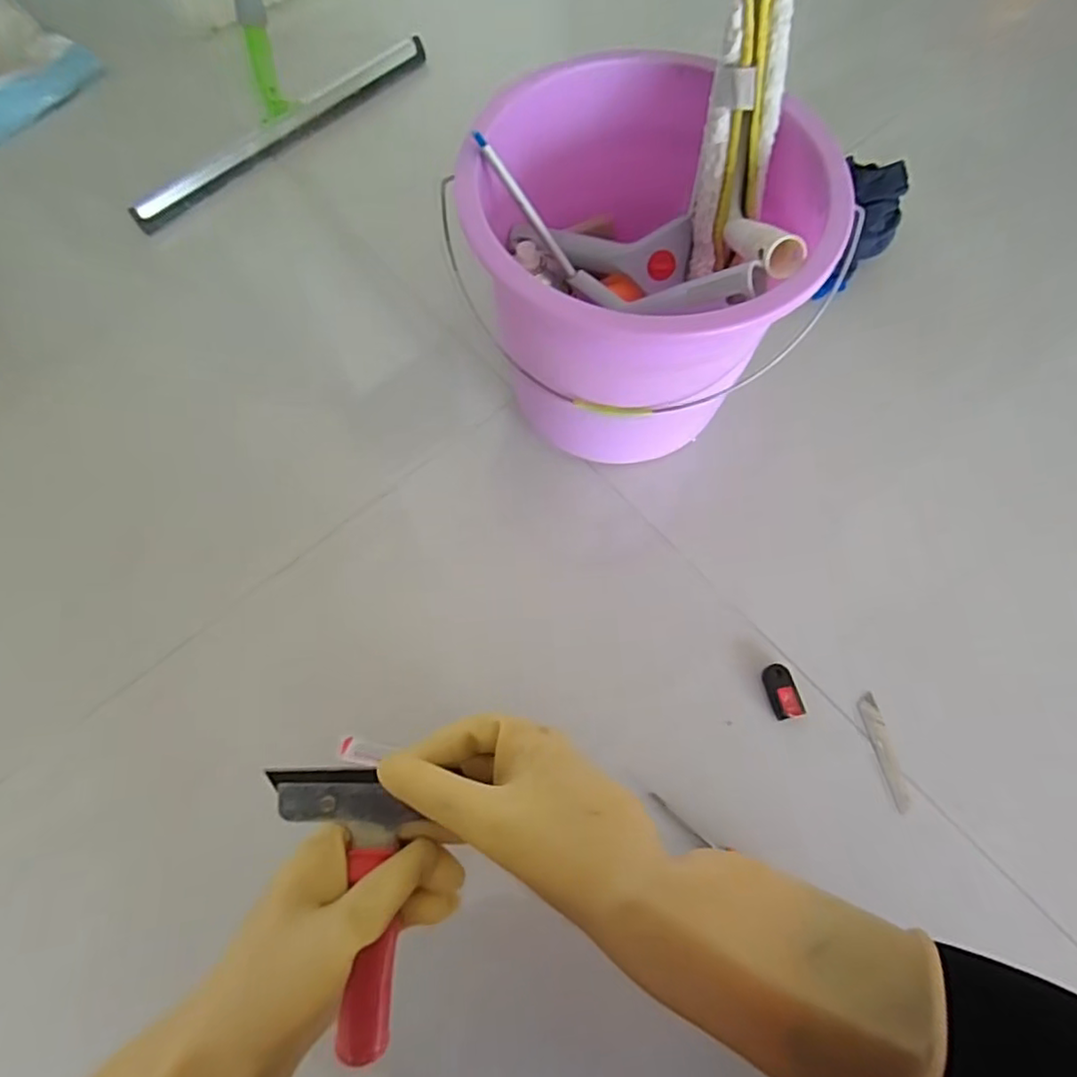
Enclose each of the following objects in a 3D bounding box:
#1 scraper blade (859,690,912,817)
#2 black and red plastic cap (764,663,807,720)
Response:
[{"bbox_3d":[0.330,0.202,0.591,0.019,0.006,0.103,-14,71,4],"label":"scraper blade"},{"bbox_3d":[0.236,0.147,0.597,0.030,0.008,0.051,-10,70,-4],"label":"black and red plastic cap"}]

